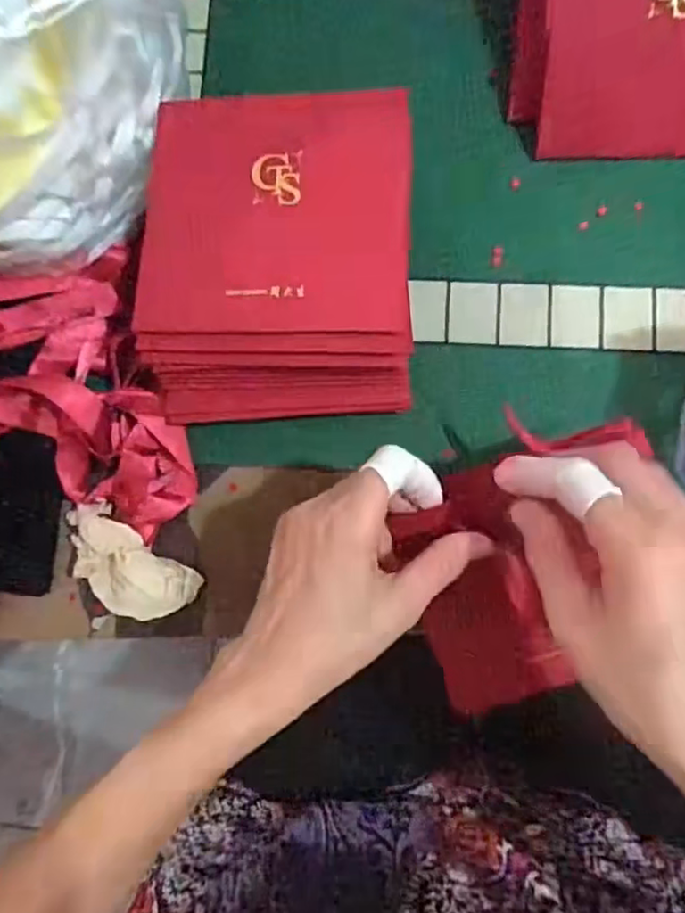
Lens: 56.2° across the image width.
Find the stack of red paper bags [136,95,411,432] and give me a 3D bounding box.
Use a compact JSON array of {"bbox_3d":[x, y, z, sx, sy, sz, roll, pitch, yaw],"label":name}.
[{"bbox_3d":[-0.035,-0.111,0.368,0.145,0.070,0.171,0,82,3],"label":"stack of red paper bags"}]

